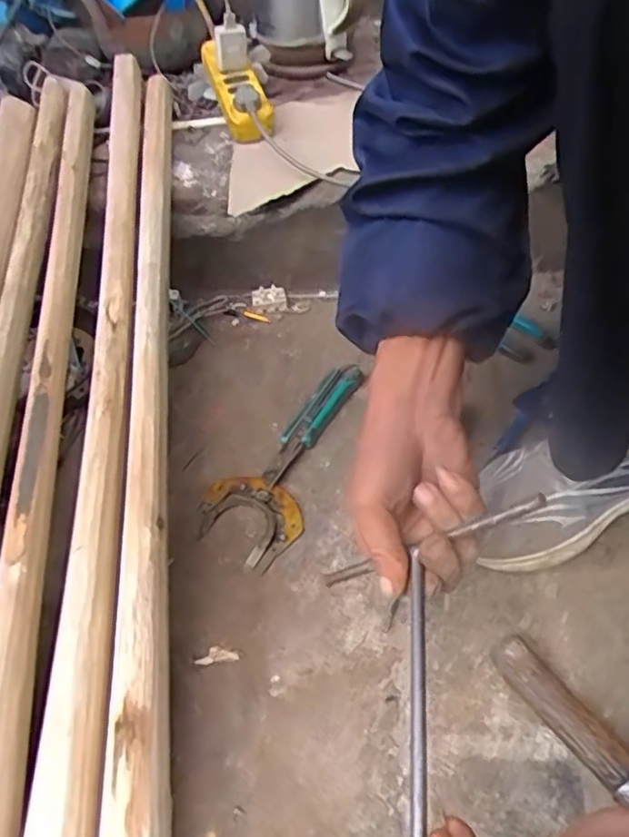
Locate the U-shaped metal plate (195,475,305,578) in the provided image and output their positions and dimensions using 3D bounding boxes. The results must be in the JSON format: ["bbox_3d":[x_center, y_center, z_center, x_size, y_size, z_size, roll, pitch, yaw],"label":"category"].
[{"bbox_3d":[-0.065,0.095,0.610,0.105,0.006,0.083,29,56,27],"label":"U-shaped metal plate"}]

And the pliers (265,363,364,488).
[{"bbox_3d":[-0.003,0.001,0.678,0.035,0.020,0.182,22,53,22],"label":"pliers"}]

